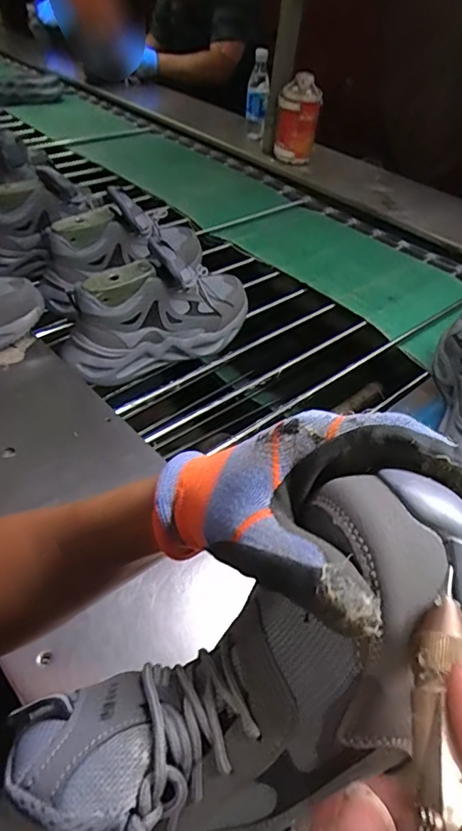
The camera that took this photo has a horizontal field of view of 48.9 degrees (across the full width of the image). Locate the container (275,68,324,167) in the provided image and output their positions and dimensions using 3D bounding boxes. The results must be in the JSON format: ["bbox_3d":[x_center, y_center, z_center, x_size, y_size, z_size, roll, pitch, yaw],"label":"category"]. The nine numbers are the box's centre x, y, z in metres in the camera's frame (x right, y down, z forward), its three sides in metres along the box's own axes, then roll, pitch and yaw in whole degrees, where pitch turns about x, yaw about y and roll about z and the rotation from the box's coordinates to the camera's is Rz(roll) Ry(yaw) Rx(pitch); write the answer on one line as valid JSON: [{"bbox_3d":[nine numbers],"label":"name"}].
[{"bbox_3d":[0.158,-0.695,1.195,0.094,0.181,0.075,6,45,1],"label":"container"}]

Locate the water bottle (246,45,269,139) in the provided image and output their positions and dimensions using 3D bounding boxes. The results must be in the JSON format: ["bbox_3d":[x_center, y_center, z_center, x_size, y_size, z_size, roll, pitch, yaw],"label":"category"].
[{"bbox_3d":[0.066,-0.795,1.289,0.051,0.212,0.052,5,45,0],"label":"water bottle"}]

